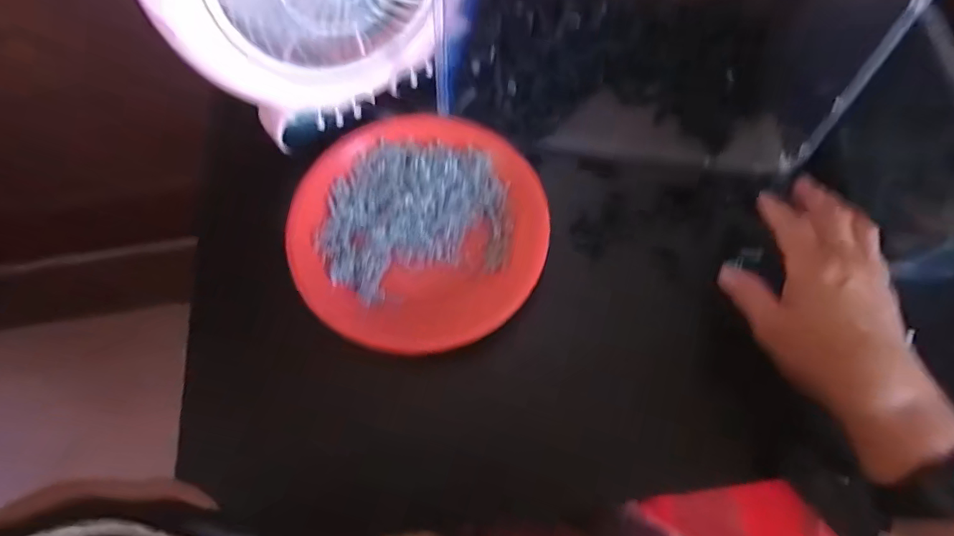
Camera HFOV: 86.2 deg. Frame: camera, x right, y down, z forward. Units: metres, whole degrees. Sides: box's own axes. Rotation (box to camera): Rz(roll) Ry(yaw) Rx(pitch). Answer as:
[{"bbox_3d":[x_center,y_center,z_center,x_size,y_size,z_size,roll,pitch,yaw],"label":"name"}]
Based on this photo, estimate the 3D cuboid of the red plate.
[{"bbox_3d":[-0.045,-0.035,0.403,0.190,0.021,0.206,0,67,1],"label":"red plate"}]

